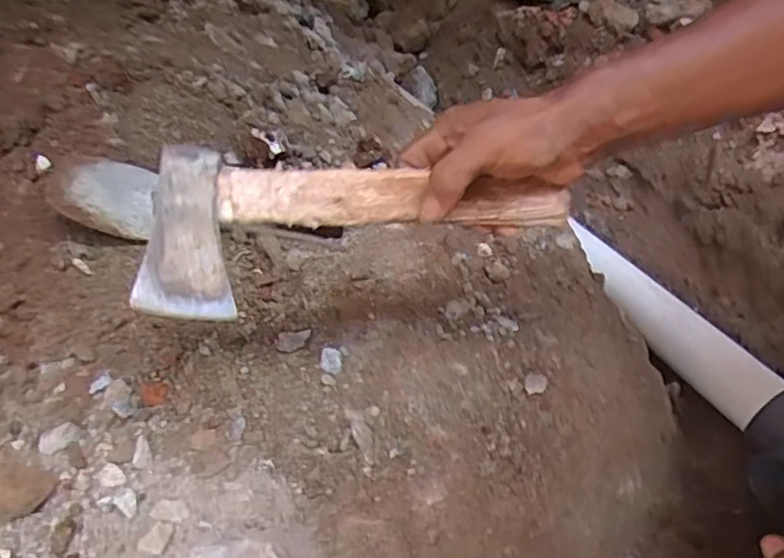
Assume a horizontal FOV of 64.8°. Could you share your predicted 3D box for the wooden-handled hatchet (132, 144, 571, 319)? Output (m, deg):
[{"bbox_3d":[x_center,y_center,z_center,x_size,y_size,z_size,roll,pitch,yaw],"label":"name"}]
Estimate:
[{"bbox_3d":[-0.012,-0.023,0.387,0.266,0.022,0.098,3,78,-12],"label":"wooden-handled hatchet"}]

